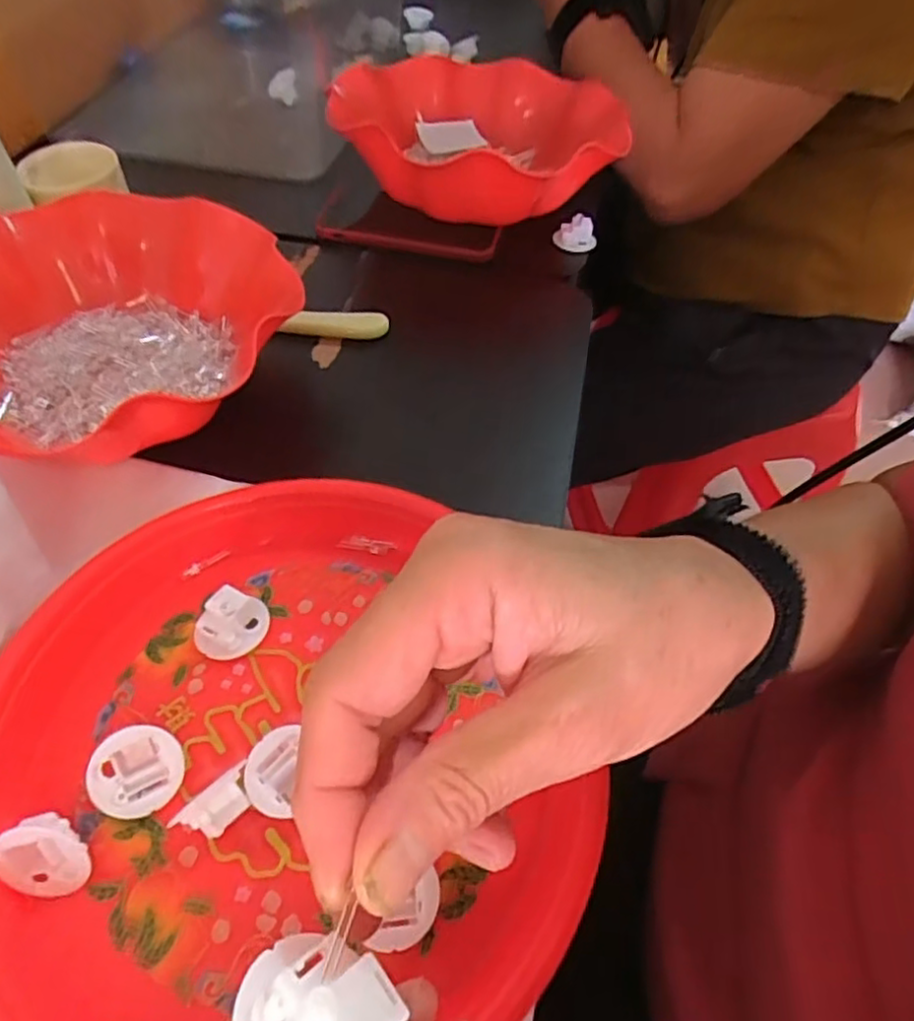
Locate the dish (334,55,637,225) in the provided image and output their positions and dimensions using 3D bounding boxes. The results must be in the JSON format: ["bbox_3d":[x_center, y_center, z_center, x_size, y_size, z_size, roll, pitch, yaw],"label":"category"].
[{"bbox_3d":[0.011,-0.297,0.527,0.200,0.076,0.261,-10,55,-10],"label":"dish"}]

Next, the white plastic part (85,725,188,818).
[{"bbox_3d":[-0.124,0.101,0.258,0.032,0.010,0.032,39,66,-14],"label":"white plastic part"}]

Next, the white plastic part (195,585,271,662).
[{"bbox_3d":[-0.100,0.049,0.295,0.026,0.024,0.032,27,57,16],"label":"white plastic part"}]

